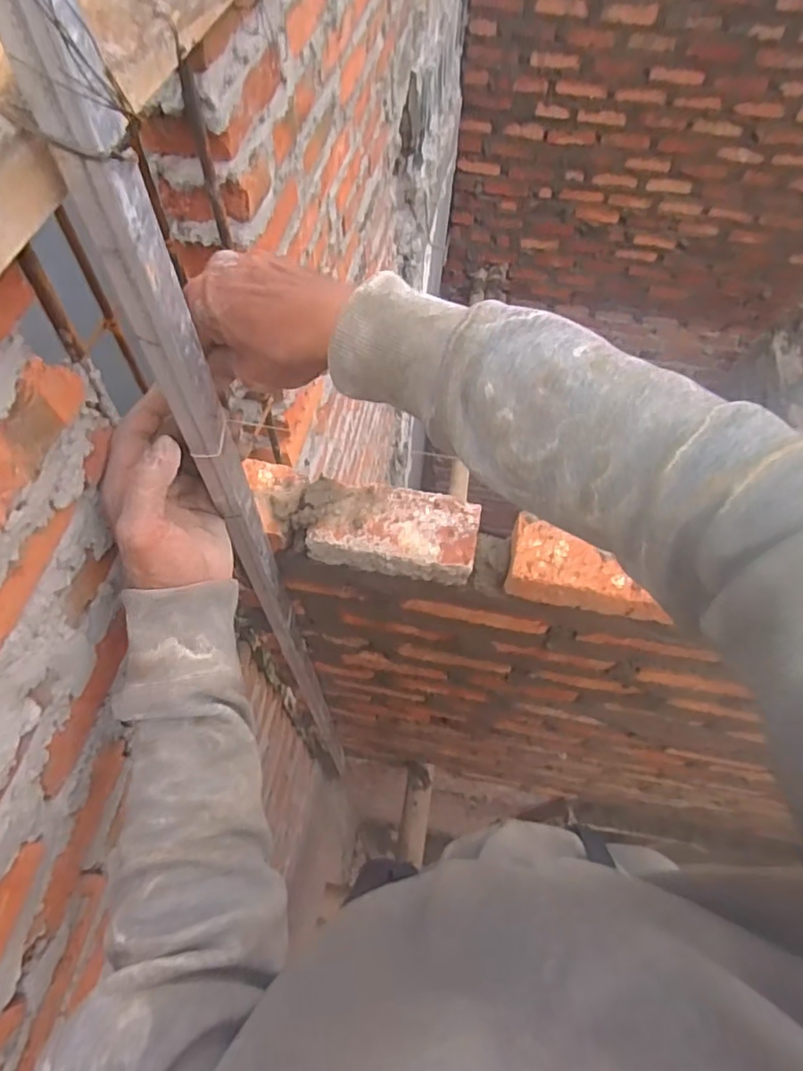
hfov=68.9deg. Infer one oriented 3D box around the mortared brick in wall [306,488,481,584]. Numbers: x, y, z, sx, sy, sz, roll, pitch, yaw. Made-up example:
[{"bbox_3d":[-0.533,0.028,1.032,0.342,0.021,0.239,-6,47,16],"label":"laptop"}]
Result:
[{"bbox_3d":[-0.005,-0.004,0.566,0.153,0.033,0.078,9,60,4],"label":"mortared brick in wall"}]

